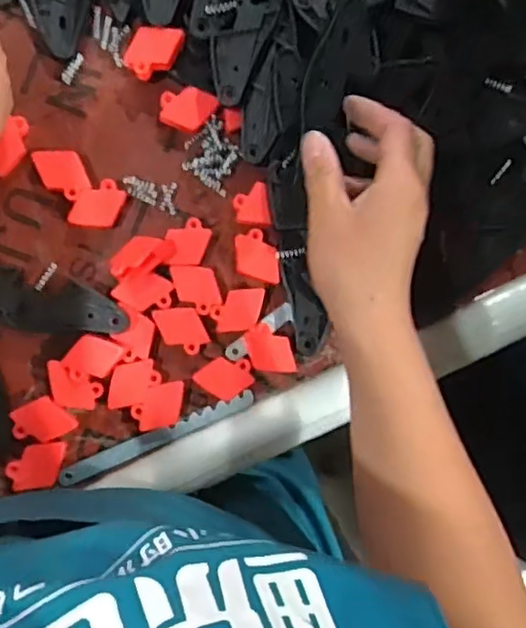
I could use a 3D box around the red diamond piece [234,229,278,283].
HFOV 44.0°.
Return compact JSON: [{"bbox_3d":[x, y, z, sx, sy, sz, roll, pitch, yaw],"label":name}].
[{"bbox_3d":[-0.004,-0.042,0.478,0.031,0.004,0.039,-3,91,2],"label":"red diamond piece"}]

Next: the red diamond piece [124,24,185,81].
[{"bbox_3d":[-0.077,-0.187,0.465,0.034,0.006,0.039,19,94,0],"label":"red diamond piece"}]

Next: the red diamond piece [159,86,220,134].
[{"bbox_3d":[-0.055,-0.150,0.474,0.038,0.011,0.031,22,87,-8],"label":"red diamond piece"}]

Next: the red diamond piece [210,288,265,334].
[{"bbox_3d":[-0.018,-0.003,0.475,0.039,0.004,0.029,-10,88,-5],"label":"red diamond piece"}]

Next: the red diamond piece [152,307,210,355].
[{"bbox_3d":[-0.058,0.012,0.472,0.030,0.004,0.038,-25,93,-9],"label":"red diamond piece"}]

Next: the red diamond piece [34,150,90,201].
[{"bbox_3d":[-0.142,-0.099,0.463,0.031,0.012,0.039,-25,93,-7],"label":"red diamond piece"}]

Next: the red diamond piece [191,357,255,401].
[{"bbox_3d":[-0.027,0.046,0.478,0.038,0.010,0.029,-33,95,-7],"label":"red diamond piece"}]

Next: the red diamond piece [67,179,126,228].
[{"bbox_3d":[-0.117,-0.077,0.465,0.029,0.012,0.039,27,86,-7],"label":"red diamond piece"}]

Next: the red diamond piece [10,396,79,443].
[{"bbox_3d":[-0.154,0.075,0.454,0.039,0.004,0.030,-27,99,-10],"label":"red diamond piece"}]

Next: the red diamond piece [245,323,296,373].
[{"bbox_3d":[0.005,0.026,0.475,0.031,0.008,0.040,-15,96,3],"label":"red diamond piece"}]

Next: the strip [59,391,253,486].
[{"bbox_3d":[-0.075,0.090,0.471,0.146,0.008,0.013,-23,93,-7],"label":"strip"}]

